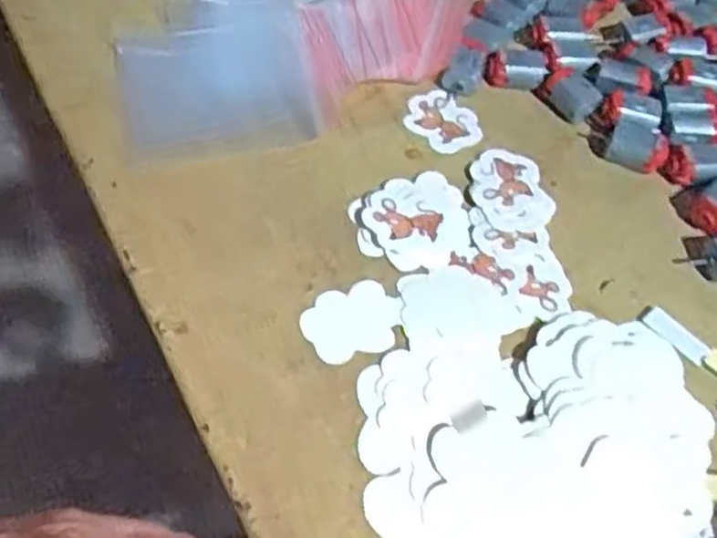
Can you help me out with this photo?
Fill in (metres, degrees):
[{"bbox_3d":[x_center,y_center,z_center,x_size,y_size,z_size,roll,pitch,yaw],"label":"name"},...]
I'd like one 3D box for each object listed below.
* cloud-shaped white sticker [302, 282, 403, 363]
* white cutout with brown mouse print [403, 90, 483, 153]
[{"bbox_3d":[-0.003,0.021,0.307,0.042,0.004,0.034,-16,59,-10],"label":"cloud-shaped white sticker"},{"bbox_3d":[0.044,-0.076,0.376,0.040,0.005,0.033,26,61,15],"label":"white cutout with brown mouse print"}]

